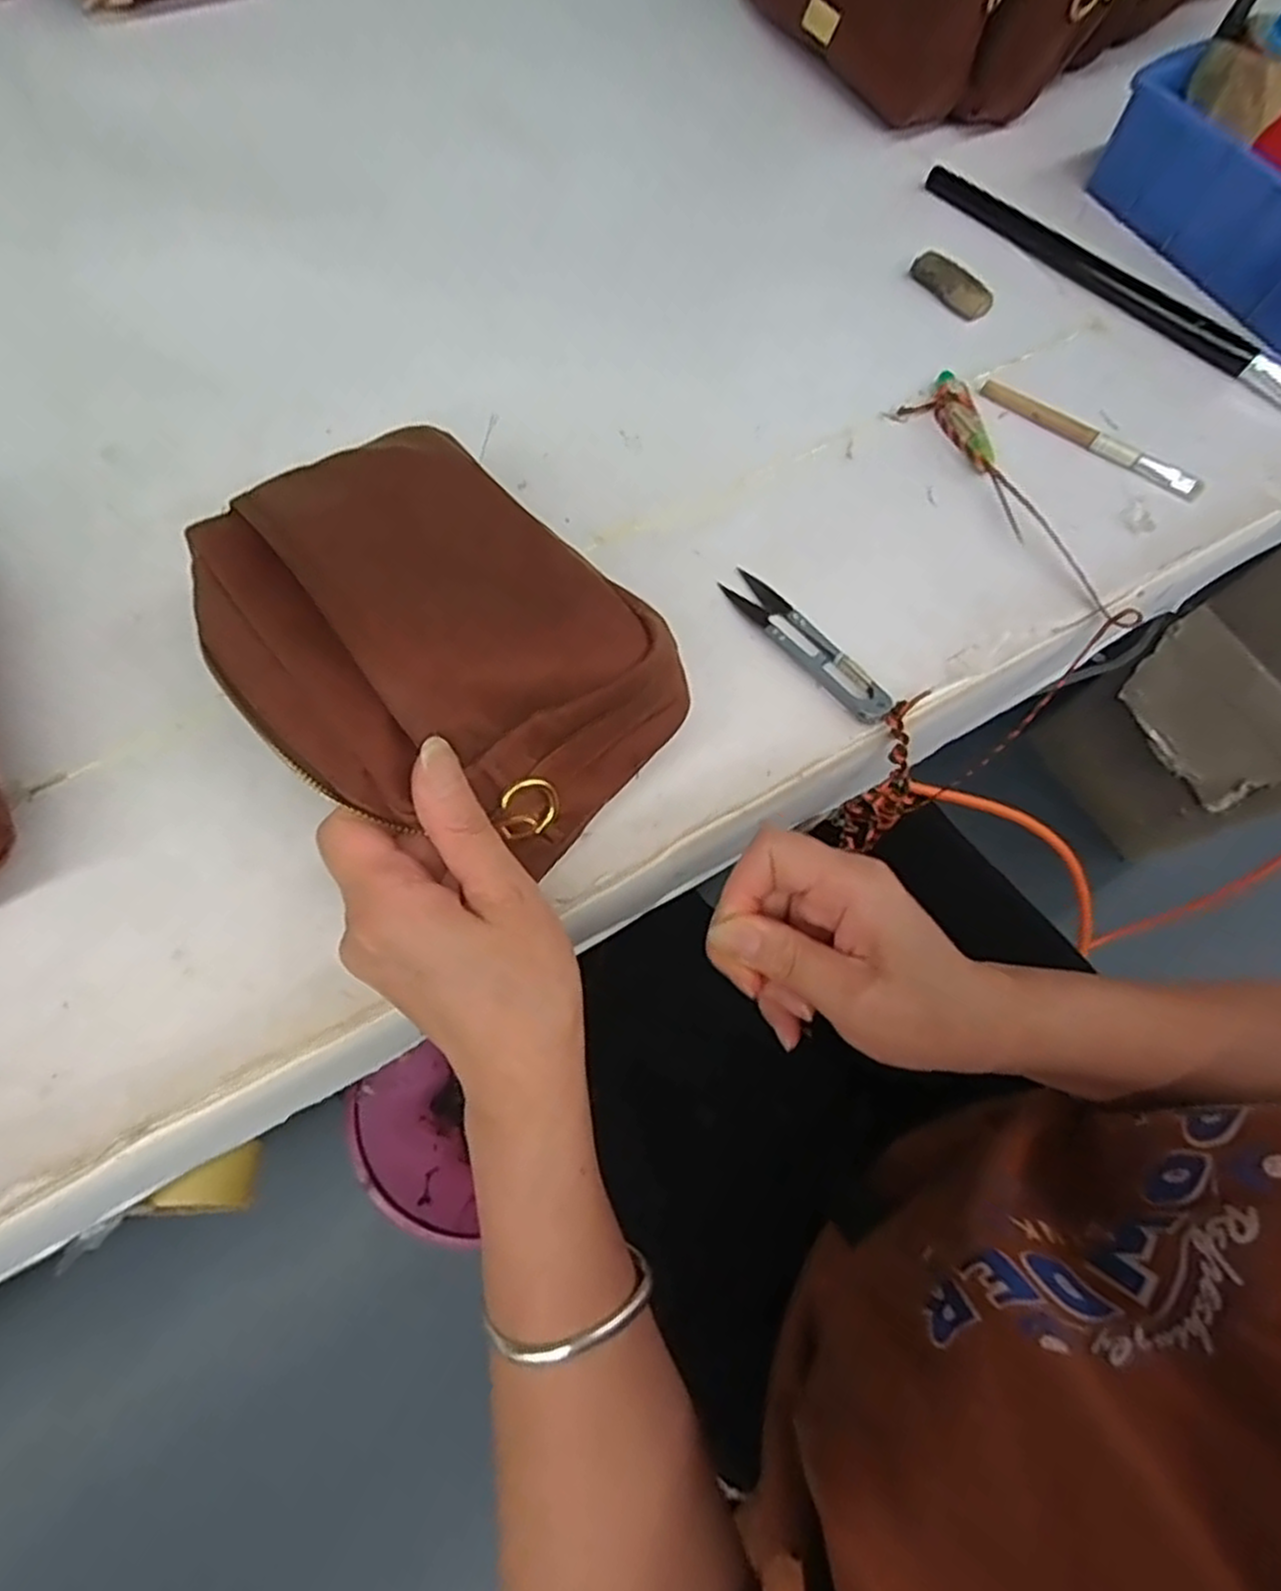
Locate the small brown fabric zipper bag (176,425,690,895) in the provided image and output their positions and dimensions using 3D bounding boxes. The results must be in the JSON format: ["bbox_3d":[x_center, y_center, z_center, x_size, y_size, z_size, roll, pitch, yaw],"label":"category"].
[{"bbox_3d":[-0.088,-0.064,0.290,0.130,0.067,0.188,-40,75,-17],"label":"small brown fabric zipper bag"}]

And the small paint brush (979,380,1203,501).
[{"bbox_3d":[0.248,-0.198,0.412,0.127,0.006,0.013,32,70,10],"label":"small paint brush"}]

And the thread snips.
[{"bbox_3d":[0.080,-0.073,0.364,0.022,0.011,0.101,-37,74,-16],"label":"thread snips"}]

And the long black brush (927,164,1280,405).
[{"bbox_3d":[0.299,-0.304,0.450,0.298,0.008,0.024,42,72,13],"label":"long black brush"}]

